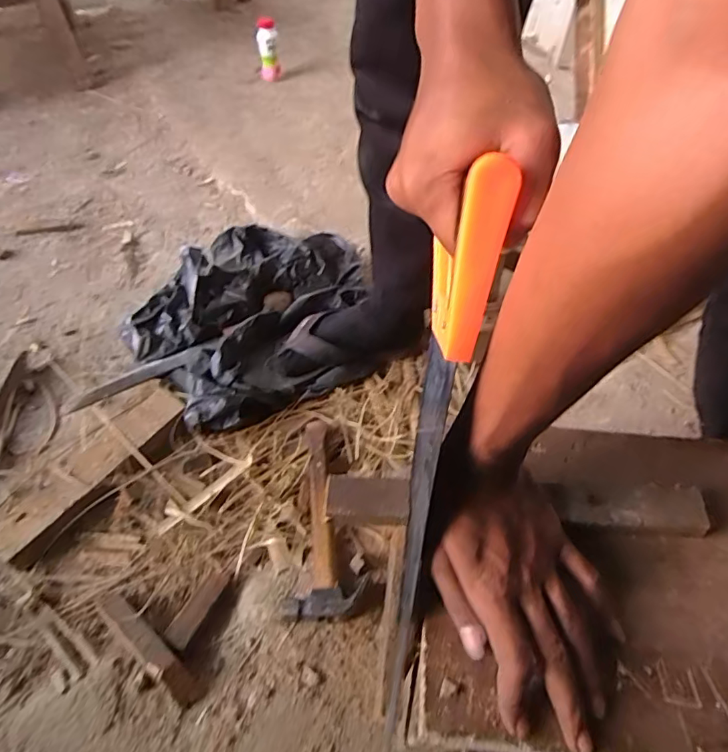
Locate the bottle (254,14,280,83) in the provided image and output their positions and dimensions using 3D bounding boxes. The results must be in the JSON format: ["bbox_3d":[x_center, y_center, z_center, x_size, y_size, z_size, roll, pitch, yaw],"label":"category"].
[{"bbox_3d":[-0.260,-0.883,1.410,0.057,0.139,0.050,-5,52,-4],"label":"bottle"}]

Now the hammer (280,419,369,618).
[{"bbox_3d":[-0.040,0.152,0.606,0.081,0.037,0.244,2,52,1],"label":"hammer"}]

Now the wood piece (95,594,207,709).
[{"bbox_3d":[-0.223,0.268,0.522,0.163,0.037,0.027,30,58,22],"label":"wood piece"}]

